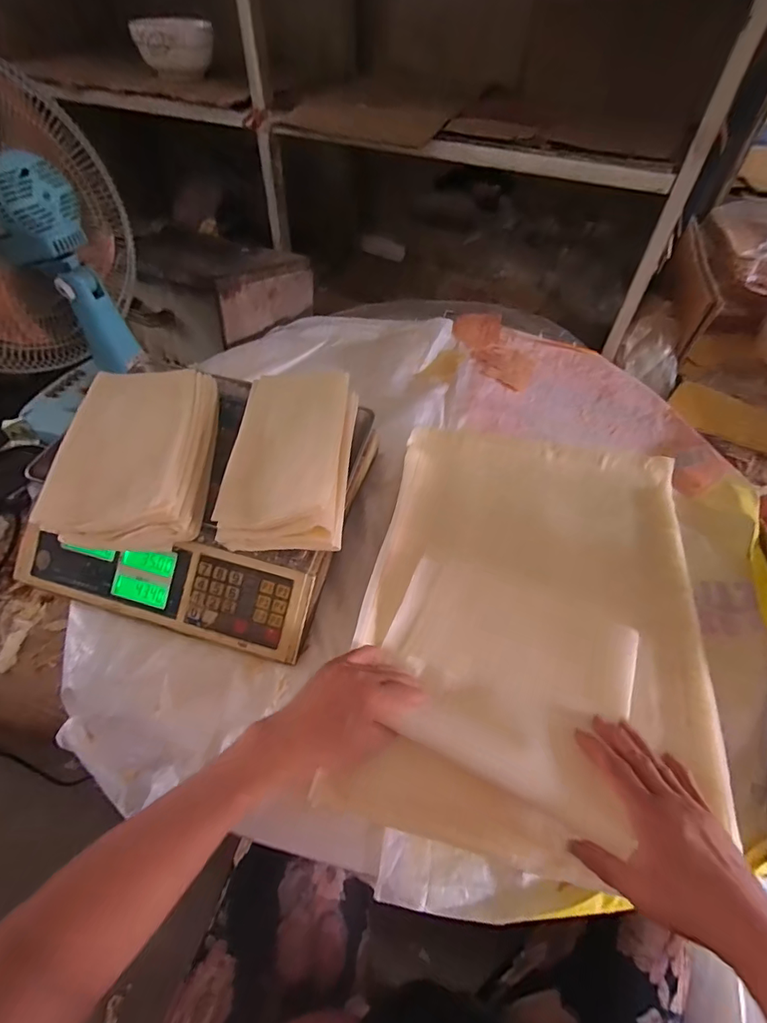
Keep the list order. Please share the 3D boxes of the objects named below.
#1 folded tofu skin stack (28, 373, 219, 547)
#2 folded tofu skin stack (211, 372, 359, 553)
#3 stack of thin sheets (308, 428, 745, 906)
[{"bbox_3d":[-0.257,-0.071,0.490,0.132,0.051,0.244,-7,51,-7],"label":"folded tofu skin stack"},{"bbox_3d":[-0.099,-0.069,0.500,0.123,0.037,0.249,2,50,0],"label":"folded tofu skin stack"},{"bbox_3d":[0.161,0.099,0.517,0.338,0.058,0.475,10,52,10],"label":"stack of thin sheets"}]

